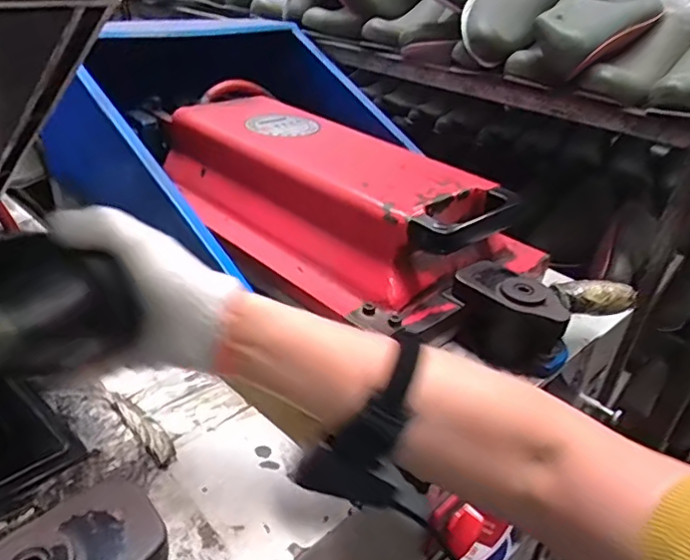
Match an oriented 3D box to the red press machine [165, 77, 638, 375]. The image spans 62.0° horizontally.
[{"bbox_3d":[-0.003,-0.086,0.686,0.275,0.130,0.608,-25,43,-39],"label":"red press machine"}]

